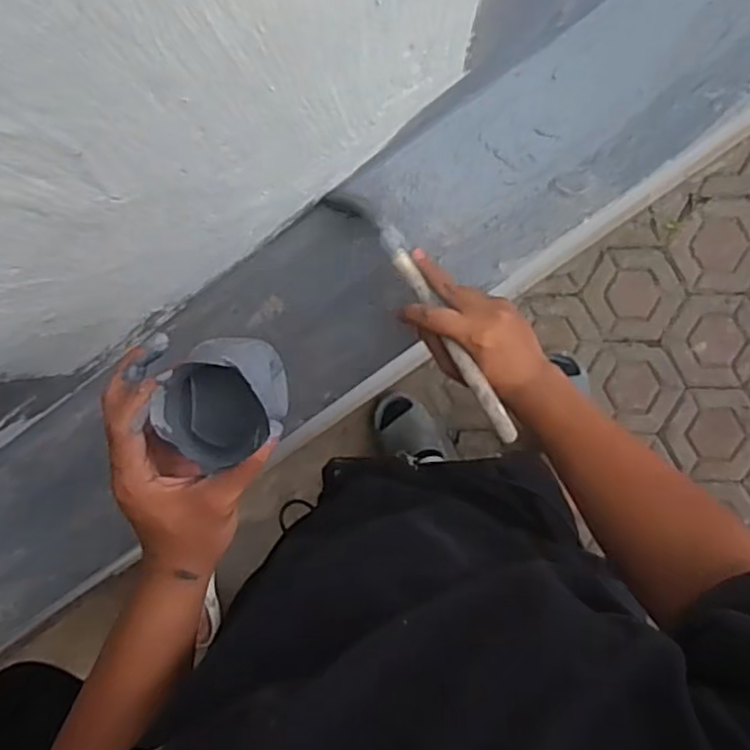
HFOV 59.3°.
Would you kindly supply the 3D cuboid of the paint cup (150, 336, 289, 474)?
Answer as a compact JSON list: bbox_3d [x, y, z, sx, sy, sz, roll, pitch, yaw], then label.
[{"bbox_3d":[-0.096,0.016,0.417,0.067,0.079,0.075,-12,93,9],"label":"paint cup"}]

